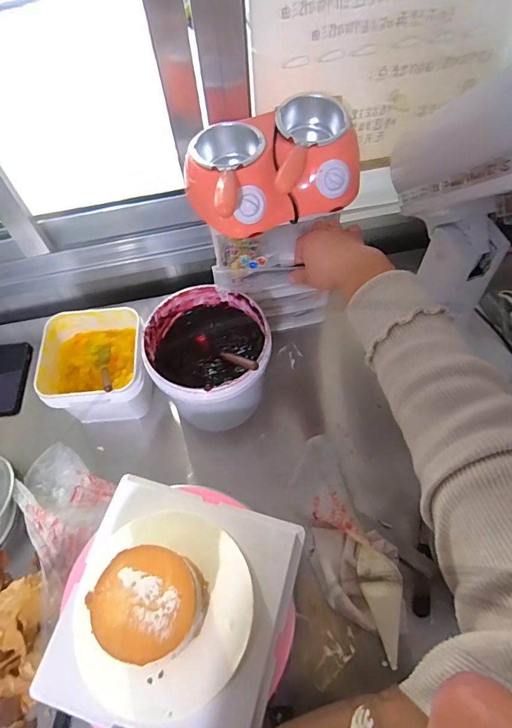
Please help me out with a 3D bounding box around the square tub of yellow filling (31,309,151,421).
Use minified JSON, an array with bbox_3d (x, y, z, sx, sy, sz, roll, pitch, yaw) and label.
[{"bbox_3d":[-0.275,0.008,0.777,0.169,0.122,0.169,-8,61,-1],"label":"square tub of yellow filling"}]

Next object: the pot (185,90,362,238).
[{"bbox_3d":[0.026,-0.274,0.602,0.231,0.088,0.154,-24,63,-10],"label":"pot"}]

